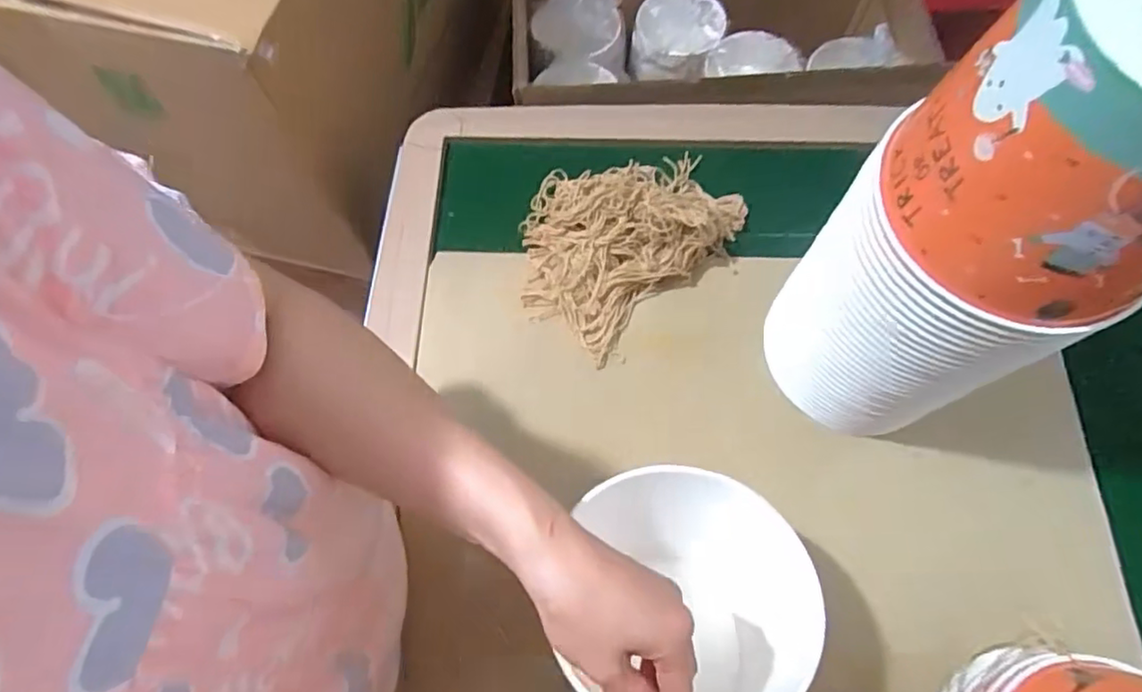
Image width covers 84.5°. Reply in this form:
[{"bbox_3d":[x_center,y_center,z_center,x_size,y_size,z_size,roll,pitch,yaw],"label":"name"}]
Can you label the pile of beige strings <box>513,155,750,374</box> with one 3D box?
[{"bbox_3d":[0.044,-0.123,0.611,0.229,0.063,0.172,-43,74,-14],"label":"pile of beige strings"}]

